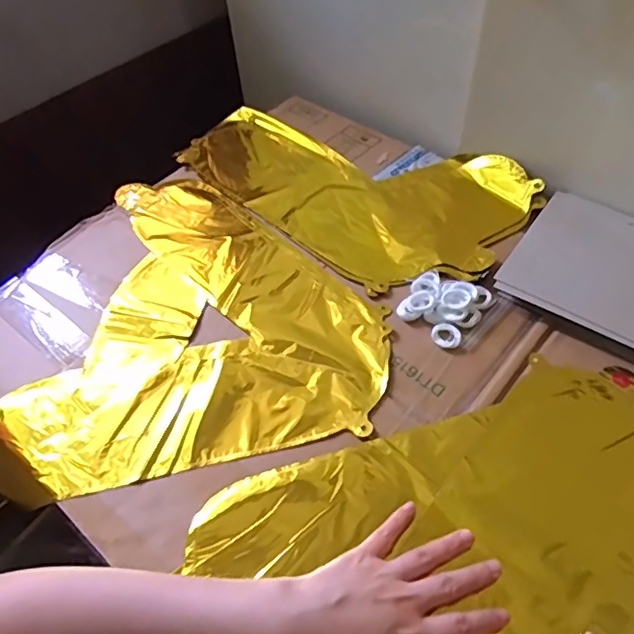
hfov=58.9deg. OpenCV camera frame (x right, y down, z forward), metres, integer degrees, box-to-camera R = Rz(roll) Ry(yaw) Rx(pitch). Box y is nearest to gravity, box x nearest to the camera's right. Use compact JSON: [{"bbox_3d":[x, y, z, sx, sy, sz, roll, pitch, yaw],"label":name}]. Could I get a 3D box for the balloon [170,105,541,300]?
[{"bbox_3d":[0.030,-0.163,0.678,0.405,0.034,0.233,31,59,24],"label":"balloon"}]

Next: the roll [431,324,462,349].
[{"bbox_3d":[0.121,0.018,0.527,0.027,0.006,0.026,-1,52,2],"label":"roll"}]

